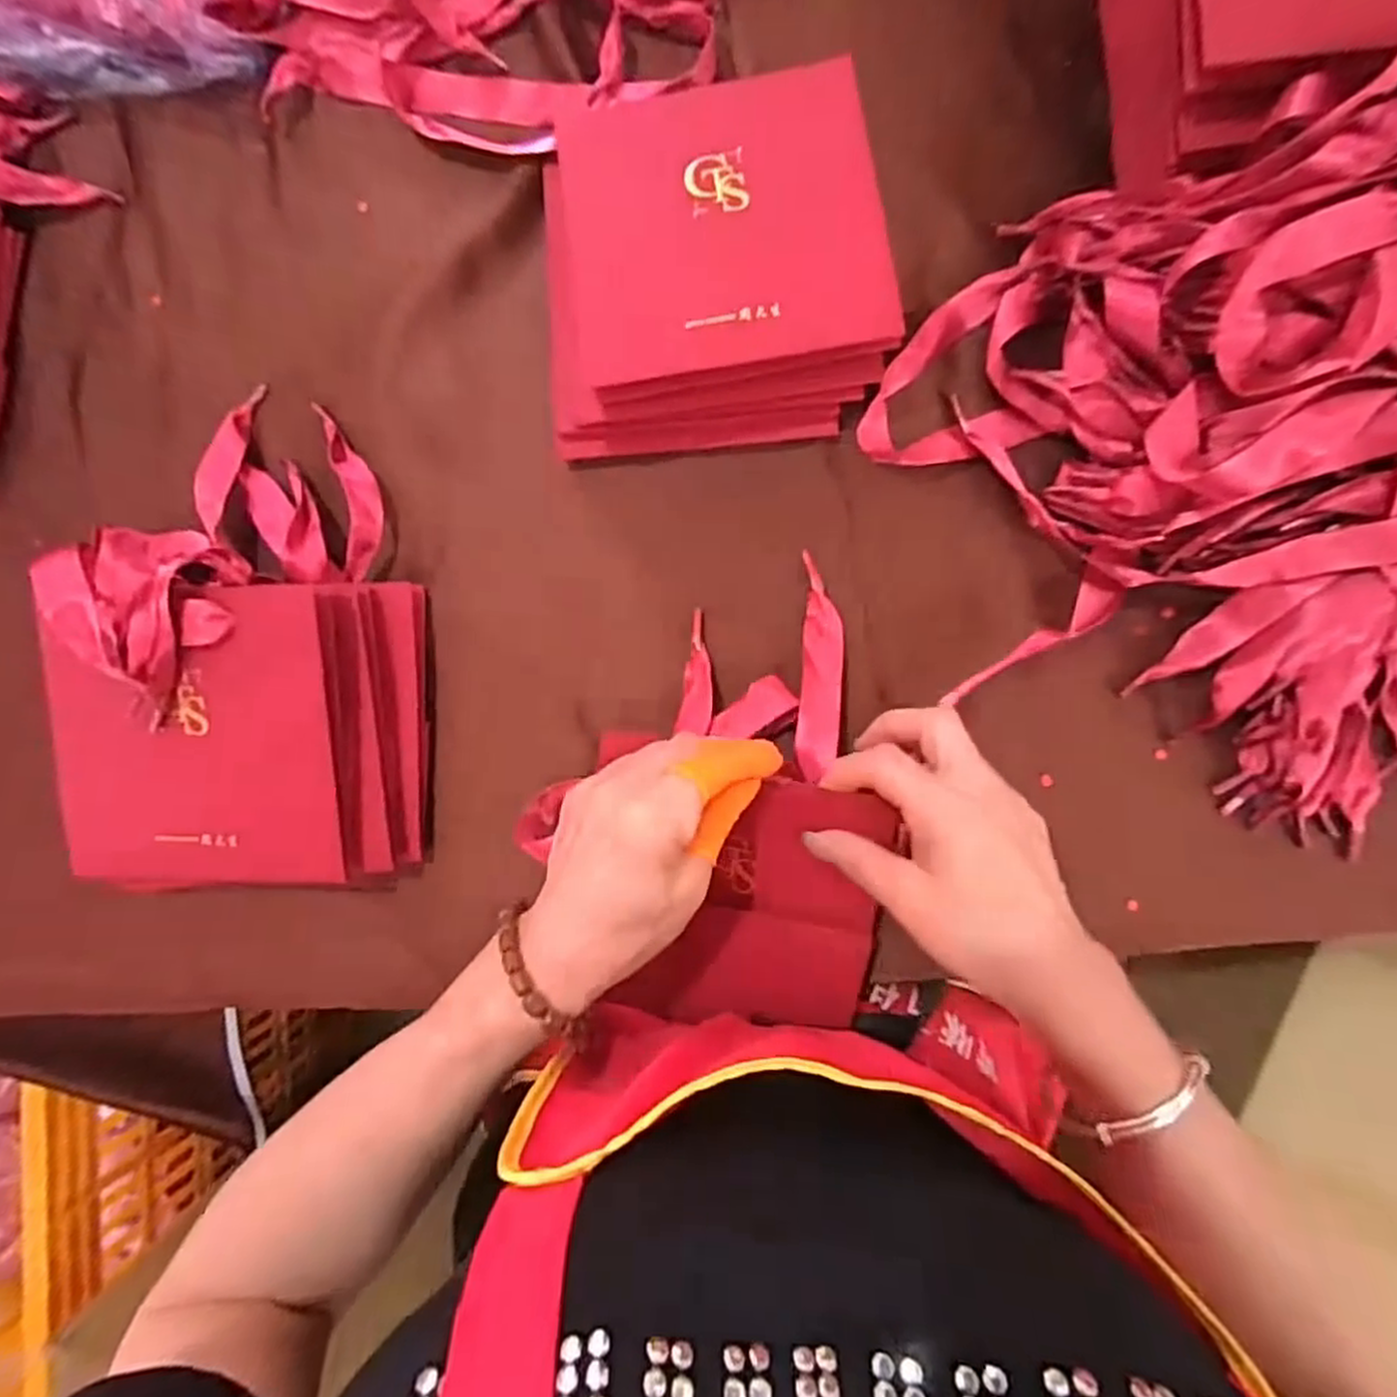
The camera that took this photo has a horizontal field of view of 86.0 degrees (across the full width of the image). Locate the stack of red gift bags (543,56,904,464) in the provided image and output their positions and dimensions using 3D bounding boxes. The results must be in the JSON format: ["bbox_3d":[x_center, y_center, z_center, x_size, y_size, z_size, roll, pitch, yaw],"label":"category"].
[{"bbox_3d":[0.003,-0.197,0.348,0.155,0.052,0.152,-8,88,3],"label":"stack of red gift bags"}]

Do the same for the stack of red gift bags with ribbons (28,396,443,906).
[{"bbox_3d":[-0.218,-0.027,0.351,0.158,0.075,0.233,0,89,4],"label":"stack of red gift bags with ribbons"}]

